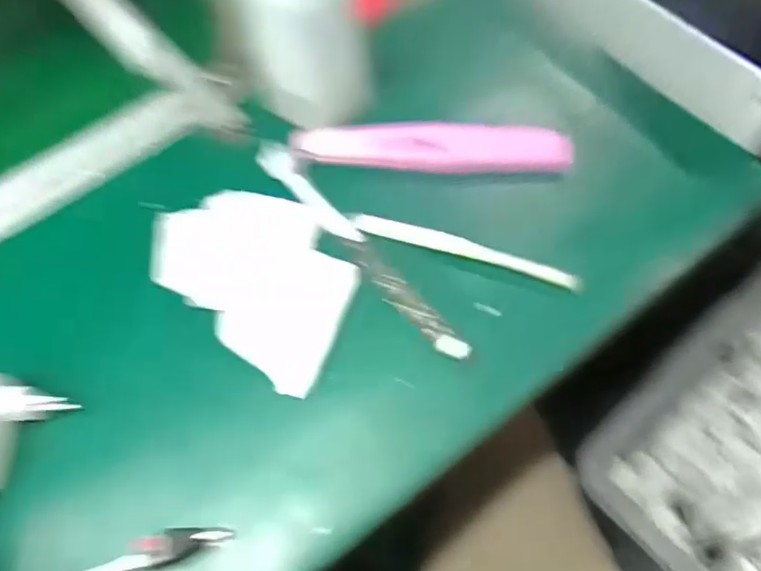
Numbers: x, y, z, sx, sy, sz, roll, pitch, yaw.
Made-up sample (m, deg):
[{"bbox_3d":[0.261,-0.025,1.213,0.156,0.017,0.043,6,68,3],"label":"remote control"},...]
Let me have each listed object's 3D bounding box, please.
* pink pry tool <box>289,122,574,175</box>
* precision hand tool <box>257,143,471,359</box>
[{"bbox_3d":[0.035,-0.093,0.395,0.183,0.022,0.026,2,63,4],"label":"pink pry tool"},{"bbox_3d":[-0.016,-0.027,0.360,0.018,0.009,0.192,-37,67,-15],"label":"precision hand tool"}]

